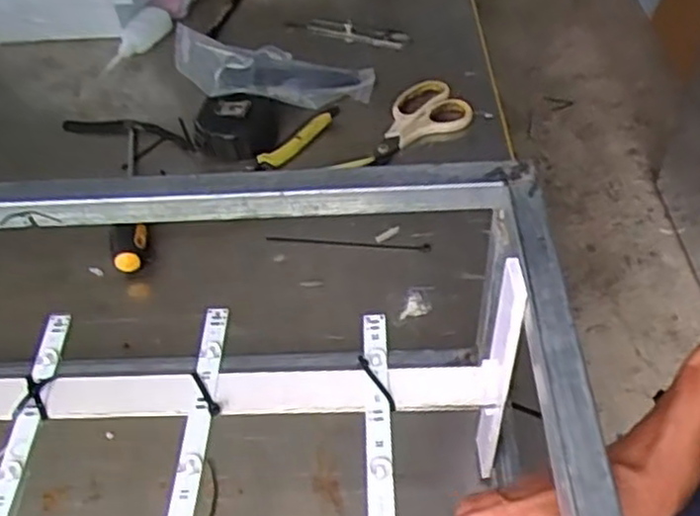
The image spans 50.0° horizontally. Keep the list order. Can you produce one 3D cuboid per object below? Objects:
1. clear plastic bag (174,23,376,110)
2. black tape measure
[{"bbox_3d":[-0.074,-0.193,0.768,0.204,0.046,0.078,7,47,-17],"label":"clear plastic bag"},{"bbox_3d":[-0.113,-0.128,0.742,0.074,0.043,0.055,0,49,2],"label":"black tape measure"}]

